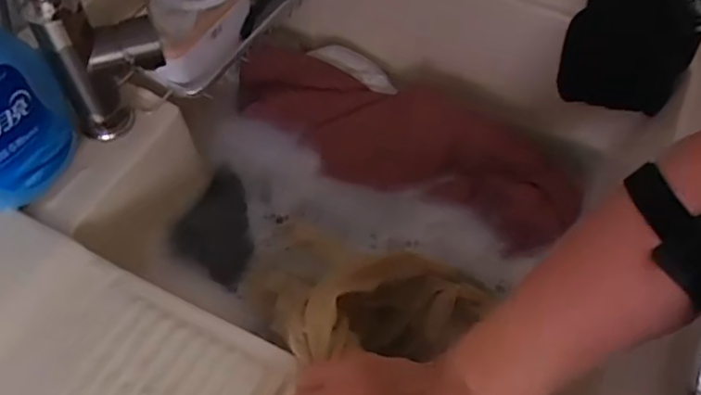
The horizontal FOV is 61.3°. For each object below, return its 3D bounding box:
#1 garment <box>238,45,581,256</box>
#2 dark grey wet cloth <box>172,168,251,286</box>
[{"bbox_3d":[0.059,-0.074,0.661,0.387,0.048,0.153,24,58,13],"label":"garment"},{"bbox_3d":[-0.125,0.022,0.596,0.074,0.024,0.119,17,57,8],"label":"dark grey wet cloth"}]

